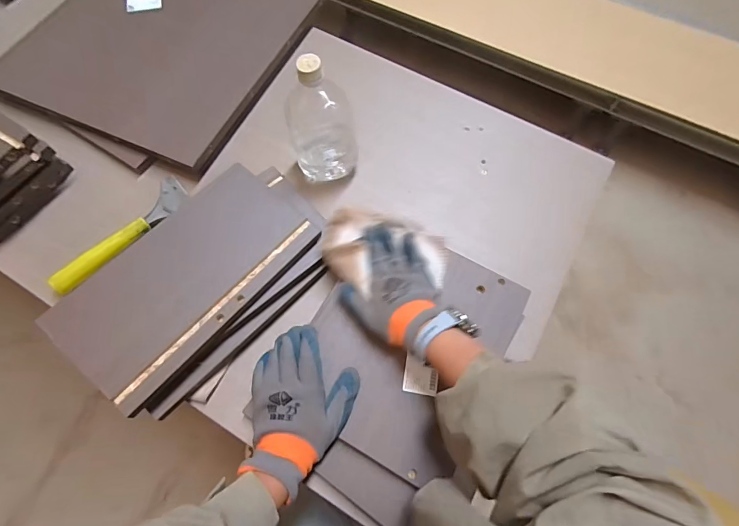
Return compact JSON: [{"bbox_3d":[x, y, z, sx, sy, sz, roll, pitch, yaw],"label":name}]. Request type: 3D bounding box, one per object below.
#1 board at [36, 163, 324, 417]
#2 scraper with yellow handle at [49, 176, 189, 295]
[{"bbox_3d":[-0.220,0.009,0.489,0.160,0.014,0.304,39,67,11],"label":"board"},{"bbox_3d":[-0.343,-0.042,0.552,0.045,0.027,0.212,30,69,11],"label":"scraper with yellow handle"}]

